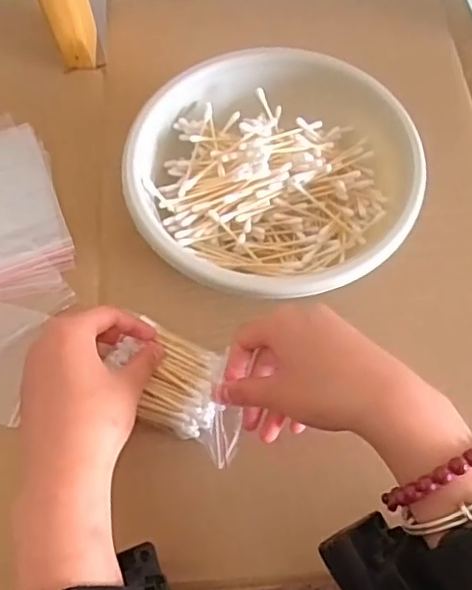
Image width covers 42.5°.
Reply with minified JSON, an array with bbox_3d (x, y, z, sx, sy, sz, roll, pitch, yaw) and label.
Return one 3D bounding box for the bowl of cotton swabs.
[{"bbox_3d":[0.023,-0.079,0.430,0.186,0.068,0.189,-1,63,2],"label":"bowl of cotton swabs"}]

